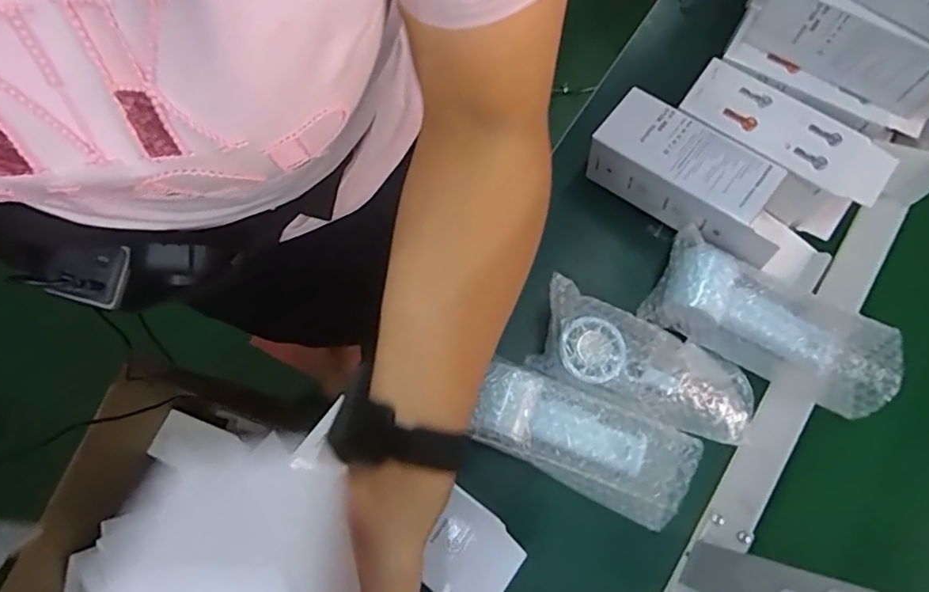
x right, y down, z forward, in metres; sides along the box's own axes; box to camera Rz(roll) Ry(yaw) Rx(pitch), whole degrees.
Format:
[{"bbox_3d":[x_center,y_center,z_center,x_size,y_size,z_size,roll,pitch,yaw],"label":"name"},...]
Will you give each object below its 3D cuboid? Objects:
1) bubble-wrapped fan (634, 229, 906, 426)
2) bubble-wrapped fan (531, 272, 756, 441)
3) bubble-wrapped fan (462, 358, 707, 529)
[{"bbox_3d":[0.276,0.021,0.514,0.205,0.051,0.094,27,75,9],"label":"bubble-wrapped fan"},{"bbox_3d":[0.151,0.058,0.505,0.183,0.044,0.086,23,75,8],"label":"bubble-wrapped fan"},{"bbox_3d":[0.099,0.125,0.498,0.181,0.065,0.074,24,75,9],"label":"bubble-wrapped fan"}]

